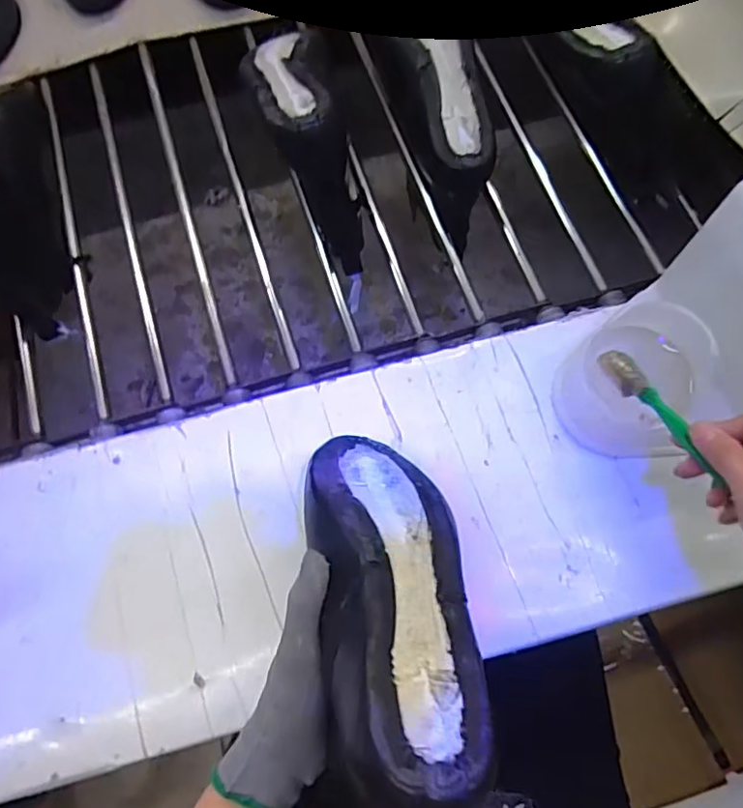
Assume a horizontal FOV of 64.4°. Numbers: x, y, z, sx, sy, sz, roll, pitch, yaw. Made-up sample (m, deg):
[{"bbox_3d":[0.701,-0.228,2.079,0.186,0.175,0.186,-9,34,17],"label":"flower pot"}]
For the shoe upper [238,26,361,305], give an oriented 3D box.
[{"bbox_3d":[-0.062,-0.240,0.532,0.074,0.110,0.250,-10,70,-1],"label":"shoe upper"}]

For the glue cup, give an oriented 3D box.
[{"bbox_3d":[0.198,-0.012,0.433,0.113,0.071,0.096,37,75,14],"label":"glue cup"}]

